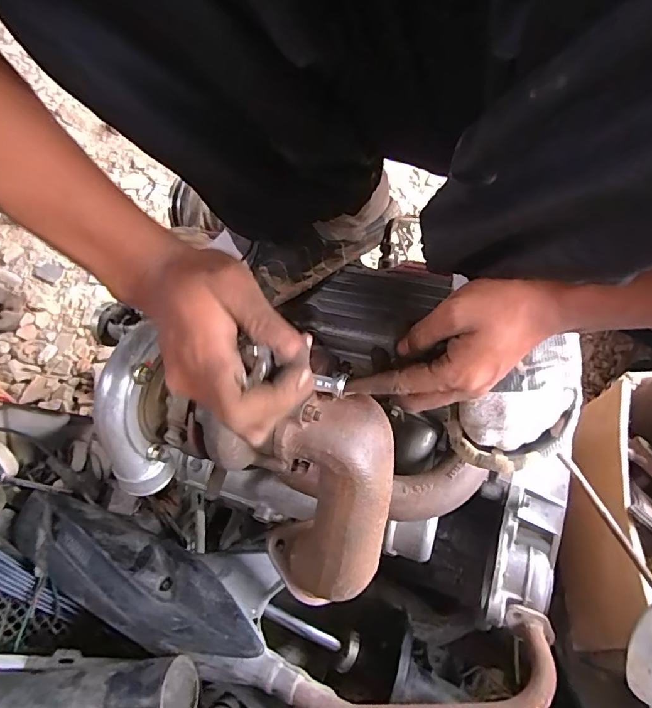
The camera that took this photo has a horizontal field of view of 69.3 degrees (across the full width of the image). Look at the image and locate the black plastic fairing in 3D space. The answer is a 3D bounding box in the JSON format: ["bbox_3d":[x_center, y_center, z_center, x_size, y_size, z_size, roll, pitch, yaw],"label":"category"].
[{"bbox_3d":[-0.249,0.268,0.590,0.369,0.090,0.126,14,57,7],"label":"black plastic fairing"}]

